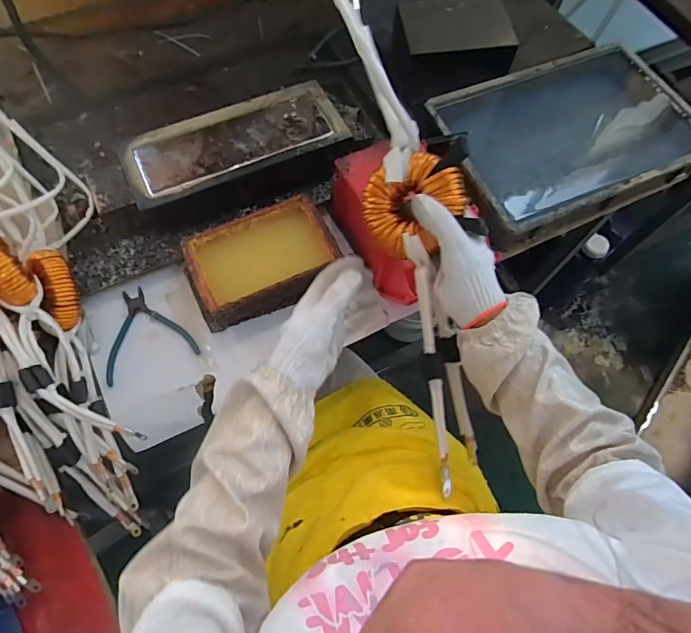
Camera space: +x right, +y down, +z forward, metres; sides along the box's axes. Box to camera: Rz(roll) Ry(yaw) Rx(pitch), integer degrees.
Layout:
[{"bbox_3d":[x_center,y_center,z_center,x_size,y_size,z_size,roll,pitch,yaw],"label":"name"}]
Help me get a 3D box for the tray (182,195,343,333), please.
[{"bbox_3d":[-0.119,-0.077,0.656,0.219,0.065,0.150,-18,68,-10],"label":"tray"}]

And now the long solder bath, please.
[{"bbox_3d":[-0.153,-0.264,0.726,0.380,0.085,0.150,-22,68,-11],"label":"long solder bath"}]

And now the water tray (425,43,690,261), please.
[{"bbox_3d":[0.383,-0.321,0.794,0.483,0.104,0.316,-24,69,-12],"label":"water tray"}]

